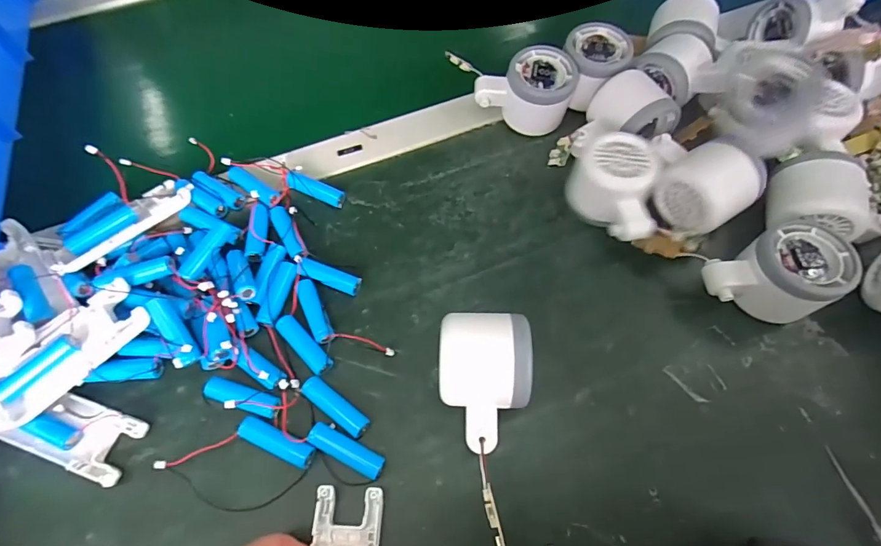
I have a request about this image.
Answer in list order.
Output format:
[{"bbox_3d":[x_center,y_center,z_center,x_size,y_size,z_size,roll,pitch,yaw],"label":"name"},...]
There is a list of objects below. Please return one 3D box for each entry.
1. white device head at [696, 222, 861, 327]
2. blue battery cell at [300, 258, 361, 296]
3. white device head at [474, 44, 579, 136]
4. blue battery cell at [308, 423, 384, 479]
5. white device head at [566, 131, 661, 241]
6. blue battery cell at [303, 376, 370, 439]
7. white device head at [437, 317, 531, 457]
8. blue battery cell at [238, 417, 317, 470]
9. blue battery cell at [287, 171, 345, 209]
[{"bbox_3d":[0.234,0.004,0.305,0.085,0.054,0.059,-20,65,-10],"label":"white device head"},{"bbox_3d":[-0.085,0.004,0.334,0.046,0.015,0.015,18,65,9],"label":"blue battery cell"},{"bbox_3d":[0.076,-0.165,0.393,0.085,0.055,0.055,13,64,6],"label":"white device head"},{"bbox_3d":[-0.060,0.114,0.279,0.051,0.013,0.015,25,66,12],"label":"blue battery cell"},{"bbox_3d":[0.133,-0.063,0.343,0.057,0.055,0.080,3,63,2],"label":"white device head"},{"bbox_3d":[-0.071,0.091,0.293,0.051,0.014,0.014,35,68,16],"label":"blue battery cell"},{"bbox_3d":[0.027,0.069,0.274,0.054,0.056,0.078,-1,63,0],"label":"white device head"},{"bbox_3d":[-0.106,0.109,0.280,0.051,0.014,0.014,21,65,10],"label":"blue battery cell"},{"bbox_3d":[-0.105,-0.071,0.365,0.049,0.014,0.014,23,64,-9],"label":"blue battery cell"}]

